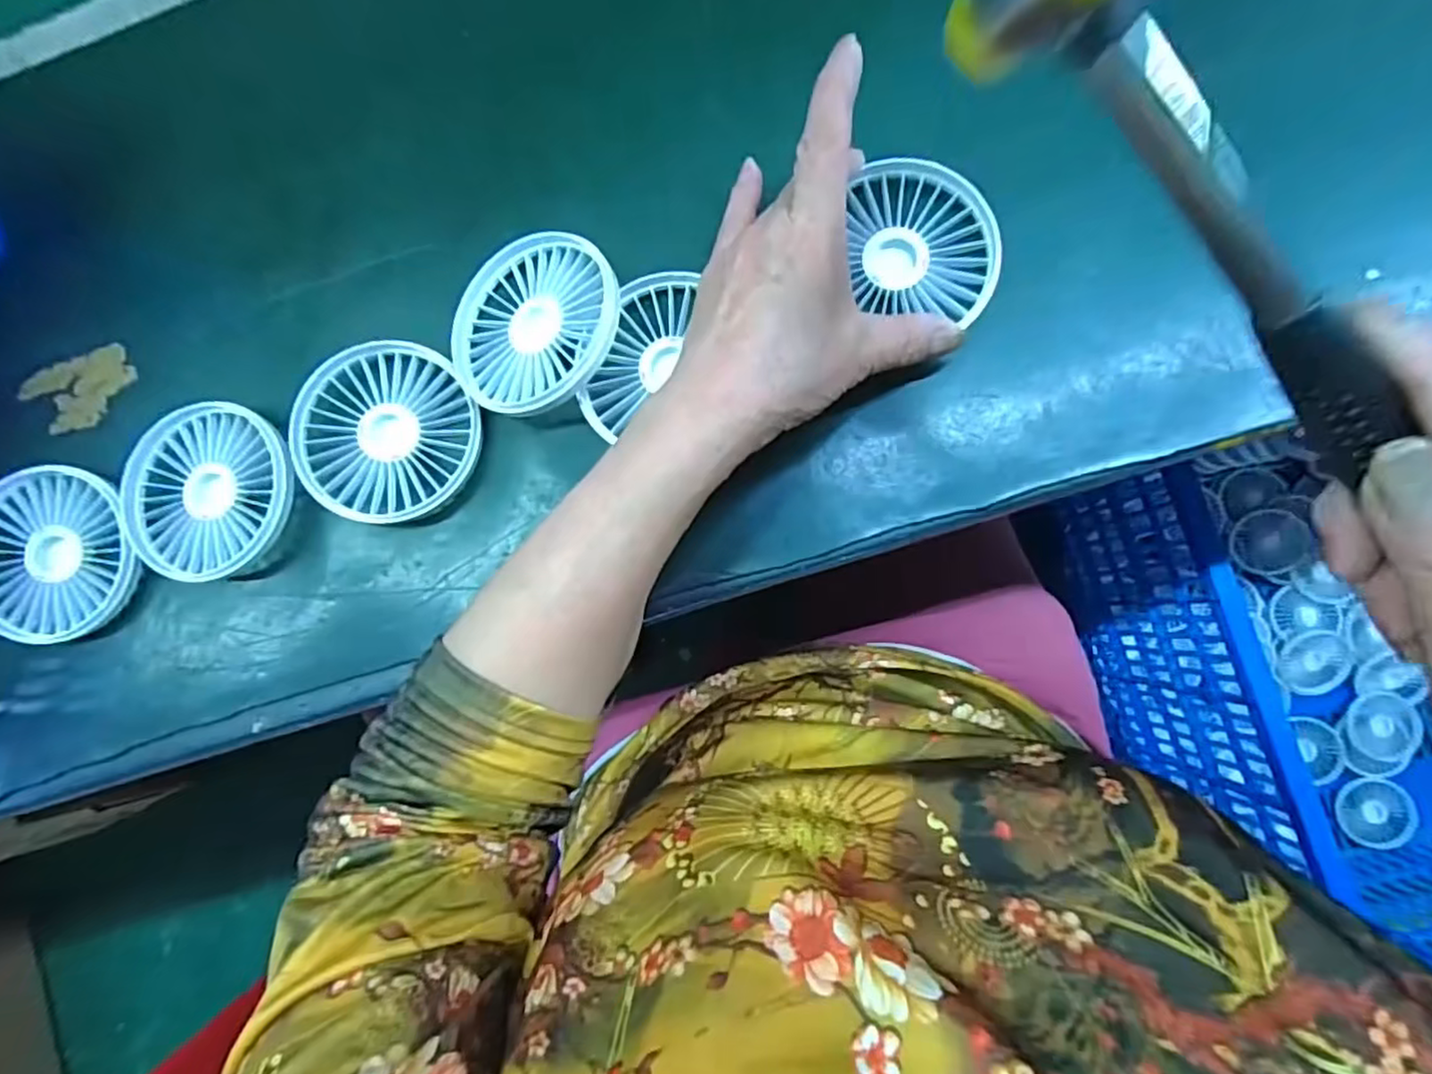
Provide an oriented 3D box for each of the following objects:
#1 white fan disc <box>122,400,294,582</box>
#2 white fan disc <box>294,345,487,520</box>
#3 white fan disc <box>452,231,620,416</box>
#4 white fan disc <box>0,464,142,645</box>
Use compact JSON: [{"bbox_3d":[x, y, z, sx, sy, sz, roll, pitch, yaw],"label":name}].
[{"bbox_3d":[-0.255,-0.026,0.341,0.084,0.017,0.085,-1,84,8],"label":"white fan disc"},{"bbox_3d":[-0.162,-0.054,0.332,0.084,0.020,0.090,-1,84,8],"label":"white fan disc"},{"bbox_3d":[-0.086,-0.102,0.324,0.086,0.017,0.086,-4,77,16],"label":"white fan disc"},{"bbox_3d":[-0.341,0.007,0.346,0.082,0.023,0.084,-1,84,8],"label":"white fan disc"}]

